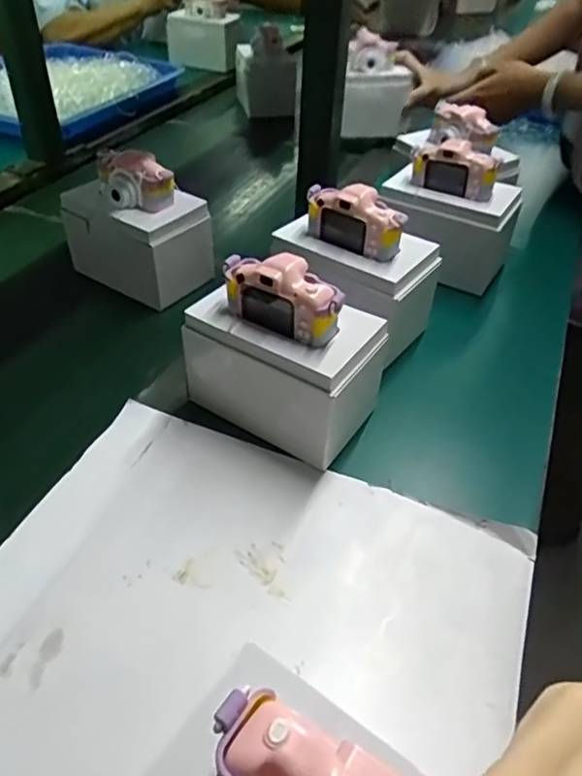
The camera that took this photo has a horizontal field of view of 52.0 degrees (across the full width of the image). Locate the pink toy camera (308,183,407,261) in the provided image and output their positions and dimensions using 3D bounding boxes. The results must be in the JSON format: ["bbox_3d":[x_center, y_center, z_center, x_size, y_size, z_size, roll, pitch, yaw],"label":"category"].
[{"bbox_3d":[0.056,-0.155,0.546,0.092,0.053,0.037,32,48,27],"label":"pink toy camera"}]

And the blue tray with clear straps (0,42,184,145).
[{"bbox_3d":[-0.419,-0.557,1.087,0.341,0.059,0.422,22,44,19],"label":"blue tray with clear straps"}]

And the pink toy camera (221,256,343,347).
[{"bbox_3d":[-0.006,-0.070,0.454,0.097,0.052,0.037,27,46,23],"label":"pink toy camera"}]

